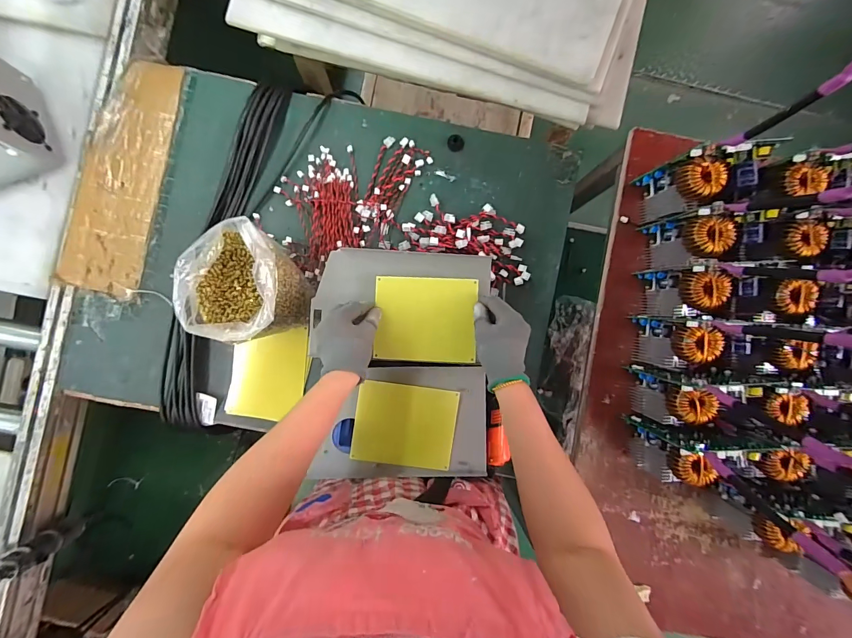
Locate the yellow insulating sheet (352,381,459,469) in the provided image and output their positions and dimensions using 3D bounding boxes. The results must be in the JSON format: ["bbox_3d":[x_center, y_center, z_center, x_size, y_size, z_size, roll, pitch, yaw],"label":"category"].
[{"bbox_3d":[-0.033,0.166,0.572,0.153,0.009,0.122,8,87,-4],"label":"yellow insulating sheet"}]

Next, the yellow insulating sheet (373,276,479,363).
[{"bbox_3d":[-0.001,0.001,0.553,0.147,0.007,0.124,3,91,3],"label":"yellow insulating sheet"}]

